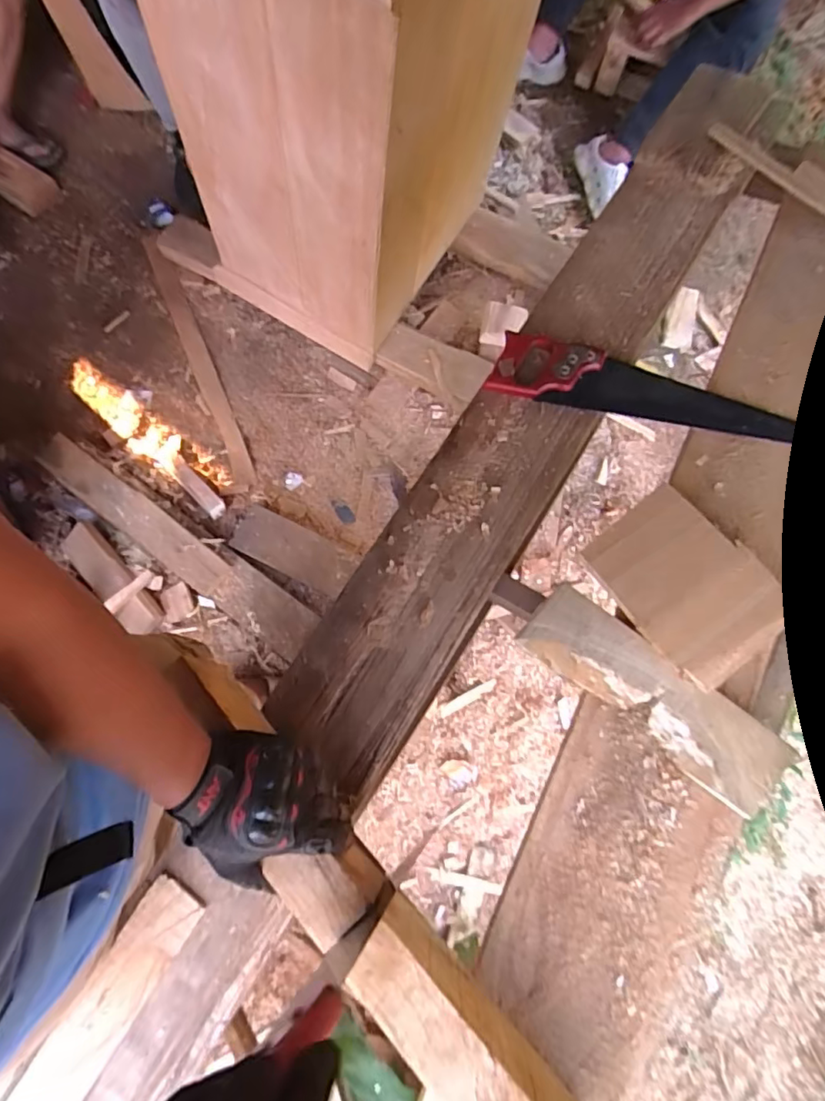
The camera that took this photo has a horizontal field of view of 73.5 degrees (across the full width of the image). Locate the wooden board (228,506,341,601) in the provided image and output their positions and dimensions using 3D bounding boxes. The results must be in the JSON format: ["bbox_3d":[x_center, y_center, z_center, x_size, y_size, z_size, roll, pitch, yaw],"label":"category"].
[{"bbox_3d":[-0.294,0.000,1.343,0.286,0.027,0.121,26,83,5],"label":"wooden board"}]

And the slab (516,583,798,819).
[{"bbox_3d":[0.260,0.154,0.605,0.288,0.031,0.086,38,78,11],"label":"slab"}]

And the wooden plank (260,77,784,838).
[{"bbox_3d":[0.182,-0.218,0.733,0.162,0.029,1.116,31,78,9],"label":"wooden plank"}]

